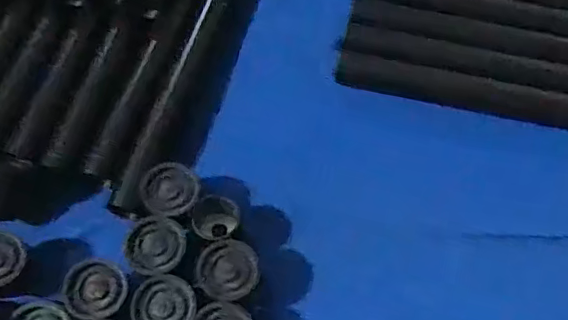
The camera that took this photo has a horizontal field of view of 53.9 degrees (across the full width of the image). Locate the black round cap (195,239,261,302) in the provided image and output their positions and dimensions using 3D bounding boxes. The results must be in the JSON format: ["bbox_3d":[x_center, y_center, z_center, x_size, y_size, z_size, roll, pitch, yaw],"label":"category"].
[{"bbox_3d":[-0.033,0.067,0.333,0.035,0.024,0.035,1,65,-3],"label":"black round cap"}]

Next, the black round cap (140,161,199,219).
[{"bbox_3d":[-0.072,0.019,0.351,0.034,0.016,0.039,-15,67,-10],"label":"black round cap"}]

